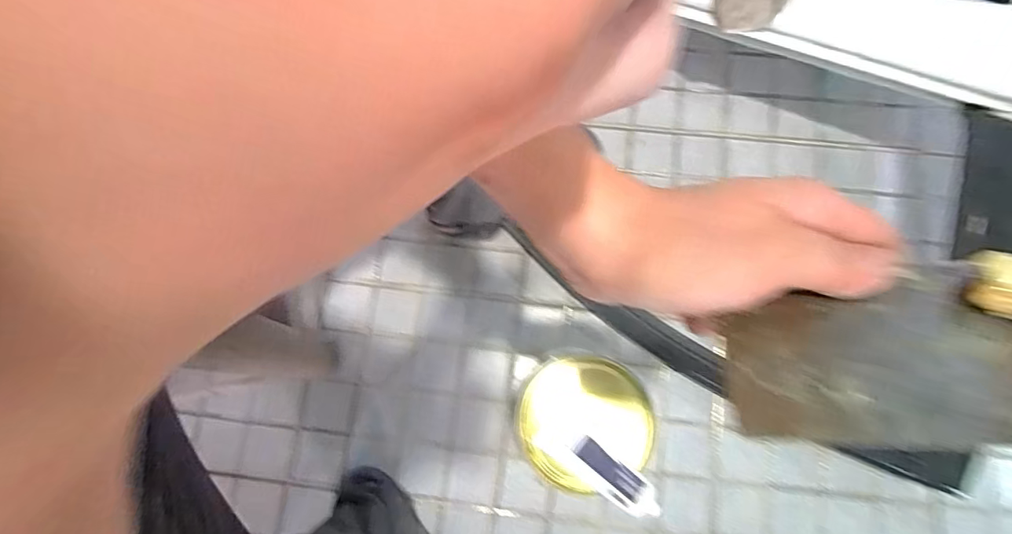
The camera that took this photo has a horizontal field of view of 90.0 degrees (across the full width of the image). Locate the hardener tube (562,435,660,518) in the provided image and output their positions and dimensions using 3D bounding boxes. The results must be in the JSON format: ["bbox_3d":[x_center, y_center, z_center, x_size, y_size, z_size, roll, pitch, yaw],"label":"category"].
[{"bbox_3d":[0.114,0.227,0.542,0.107,0.021,0.039,36,80,9],"label":"hardener tube"}]

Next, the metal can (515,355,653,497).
[{"bbox_3d":[0.089,0.192,0.654,0.145,0.179,0.137,0,77,1],"label":"metal can"}]

